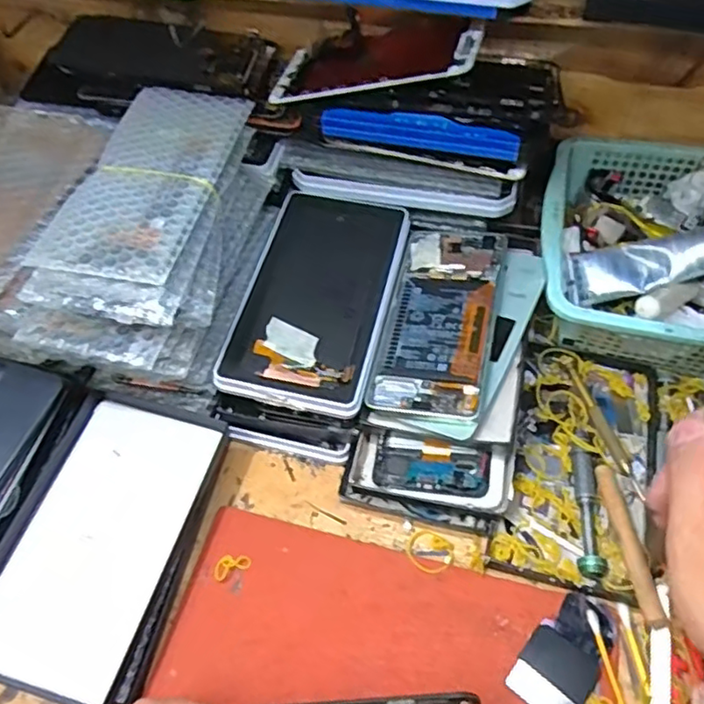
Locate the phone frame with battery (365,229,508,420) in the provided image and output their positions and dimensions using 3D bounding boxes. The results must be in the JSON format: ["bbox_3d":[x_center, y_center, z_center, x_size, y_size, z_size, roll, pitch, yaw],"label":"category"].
[{"bbox_3d":[0.063,-0.028,0.434,0.071,0.010,0.160,12,56,10],"label":"phone frame with battery"}]

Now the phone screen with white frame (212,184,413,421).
[{"bbox_3d":[-0.023,-0.044,0.444,0.099,0.012,0.177,11,56,10],"label":"phone screen with white frame"}]

